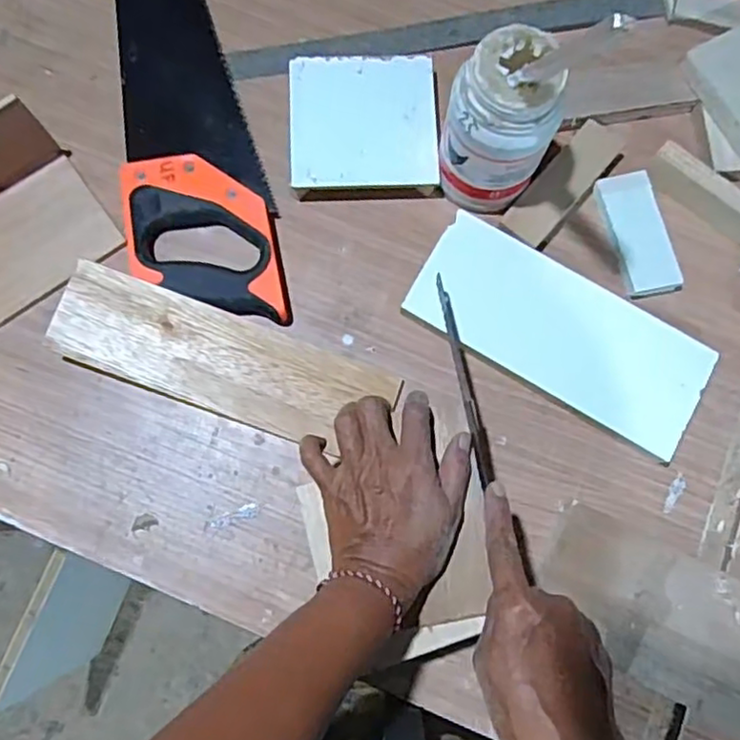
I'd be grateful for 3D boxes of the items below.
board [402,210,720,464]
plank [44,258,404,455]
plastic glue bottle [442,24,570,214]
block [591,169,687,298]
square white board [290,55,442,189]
[{"bbox_3d":[0.147,-0.031,0.503,0.228,0.014,0.094,31,84,6],"label":"board"},{"bbox_3d":[-0.109,-0.007,0.491,0.252,0.011,0.074,18,79,-4],"label":"plank"},{"bbox_3d":[0.093,-0.175,0.470,0.073,0.135,0.069,0,79,-1],"label":"plastic glue bottle"},{"bbox_3d":[0.217,-0.111,0.525,0.042,0.010,0.102,-13,79,-3],"label":"block"},{"bbox_3d":[-0.005,-0.203,0.540,0.119,0.021,0.116,-2,79,-1],"label":"square white board"}]

